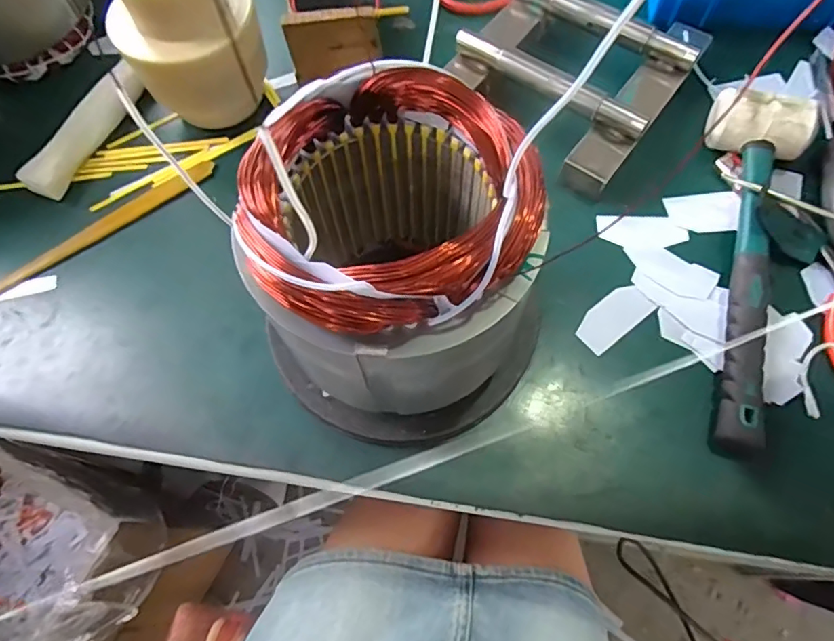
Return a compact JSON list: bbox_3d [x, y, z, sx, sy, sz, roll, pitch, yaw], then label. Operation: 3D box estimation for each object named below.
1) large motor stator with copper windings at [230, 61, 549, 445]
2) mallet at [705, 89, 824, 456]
[{"bbox_3d":[-0.006,-0.015,0.306,0.146,0.175,0.143,-1,66,2],"label":"large motor stator with copper windings"},{"bbox_3d":[0.240,-0.047,0.383,0.066,0.052,0.280,15,67,9],"label":"mallet"}]

